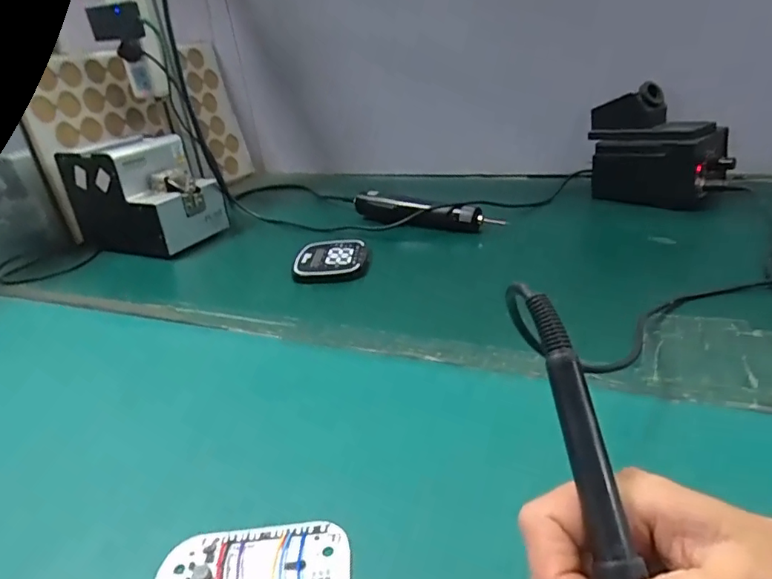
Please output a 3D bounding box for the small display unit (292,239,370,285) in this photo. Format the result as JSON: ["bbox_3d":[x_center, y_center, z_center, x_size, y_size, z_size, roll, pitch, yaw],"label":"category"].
[{"bbox_3d":[-0.067,-0.038,0.642,0.089,0.012,0.107,-7,26,1],"label":"small display unit"}]

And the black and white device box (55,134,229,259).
[{"bbox_3d":[-0.351,-0.139,0.769,0.177,0.140,0.124,7,30,27],"label":"black and white device box"}]

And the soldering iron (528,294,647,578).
[{"bbox_3d":[0.077,0.101,0.166,0.018,0.017,0.213,-7,64,1],"label":"soldering iron"}]

